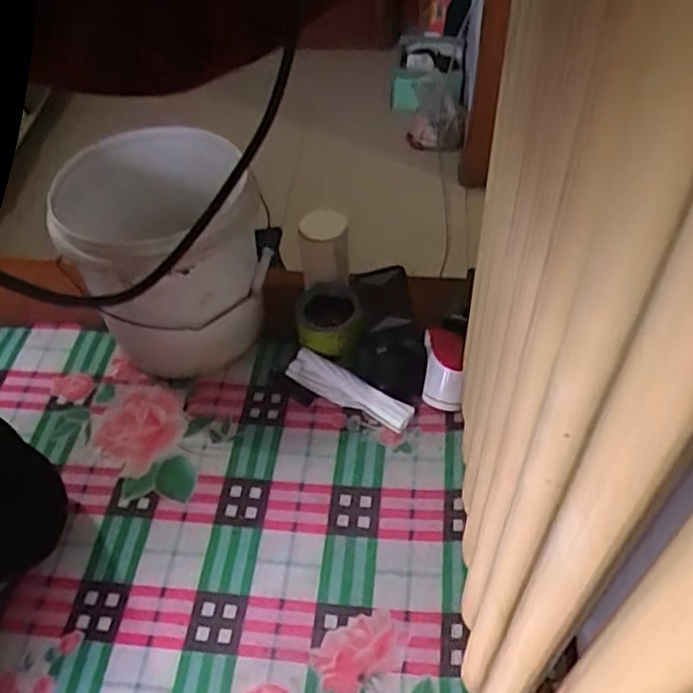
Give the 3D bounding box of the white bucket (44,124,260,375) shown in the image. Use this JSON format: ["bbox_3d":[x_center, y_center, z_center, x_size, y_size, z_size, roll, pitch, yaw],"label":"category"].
[{"bbox_3d":[-0.242,-0.128,0.967,0.237,0.280,0.281,-14,50,-8],"label":"white bucket"}]

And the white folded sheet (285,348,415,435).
[{"bbox_3d":[0.001,0.062,0.954,0.191,0.012,0.046,28,82,25],"label":"white folded sheet"}]

